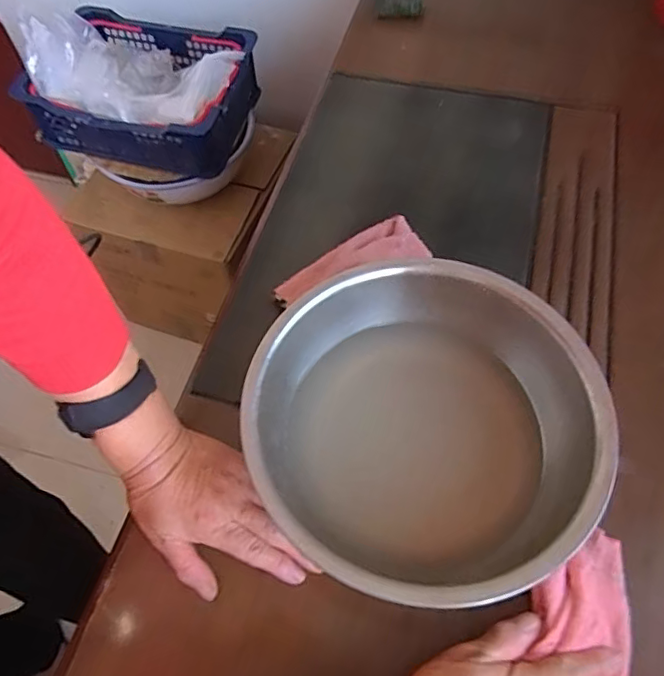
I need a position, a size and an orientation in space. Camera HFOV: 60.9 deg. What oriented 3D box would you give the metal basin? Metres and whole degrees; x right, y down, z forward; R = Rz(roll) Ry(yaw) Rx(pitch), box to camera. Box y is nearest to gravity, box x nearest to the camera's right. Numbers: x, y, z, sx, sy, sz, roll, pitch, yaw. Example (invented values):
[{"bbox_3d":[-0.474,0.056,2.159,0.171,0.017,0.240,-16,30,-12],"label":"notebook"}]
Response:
[{"bbox_3d":[0.070,0.072,0.449,0.257,0.090,0.254,-1,60,2],"label":"metal basin"}]

